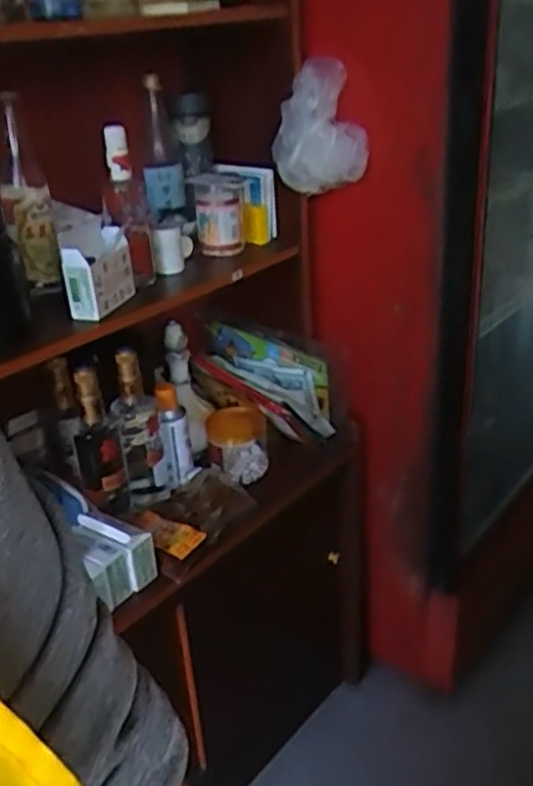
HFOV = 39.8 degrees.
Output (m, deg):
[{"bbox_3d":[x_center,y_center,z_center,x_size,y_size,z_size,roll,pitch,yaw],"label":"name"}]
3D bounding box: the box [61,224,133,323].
[{"bbox_3d":[-0.216,-0.159,0.965,0.047,0.095,0.112,5,29,22],"label":"box"}]

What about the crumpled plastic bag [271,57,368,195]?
[{"bbox_3d":[0.076,-0.384,1.073,0.134,0.177,0.093,-5,27,4],"label":"crumpled plastic bag"}]

